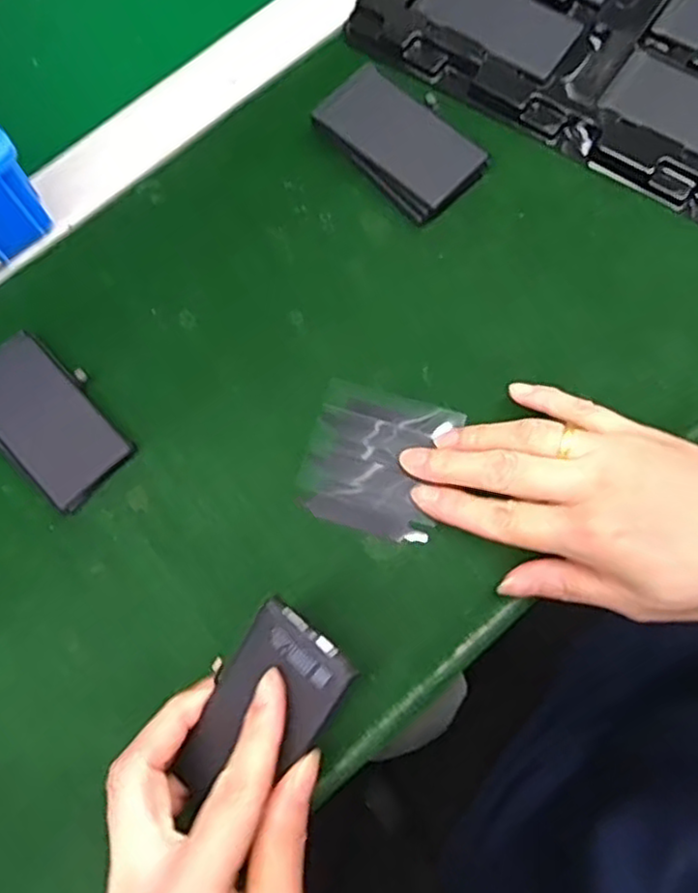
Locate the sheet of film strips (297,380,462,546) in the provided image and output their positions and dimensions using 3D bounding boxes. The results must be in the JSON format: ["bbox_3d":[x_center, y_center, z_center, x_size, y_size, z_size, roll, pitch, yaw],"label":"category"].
[{"bbox_3d":[0.012,0.006,0.334,0.062,0.004,0.067,16,74,7],"label":"sheet of film strips"}]

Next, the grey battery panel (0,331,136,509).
[{"bbox_3d":[-0.147,-0.014,0.343,0.043,0.010,0.085,-43,76,-10],"label":"grey battery panel"}]

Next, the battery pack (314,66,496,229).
[{"bbox_3d":[0.028,-0.162,0.378,0.049,0.014,0.089,-41,76,-10],"label":"battery pack"}]

